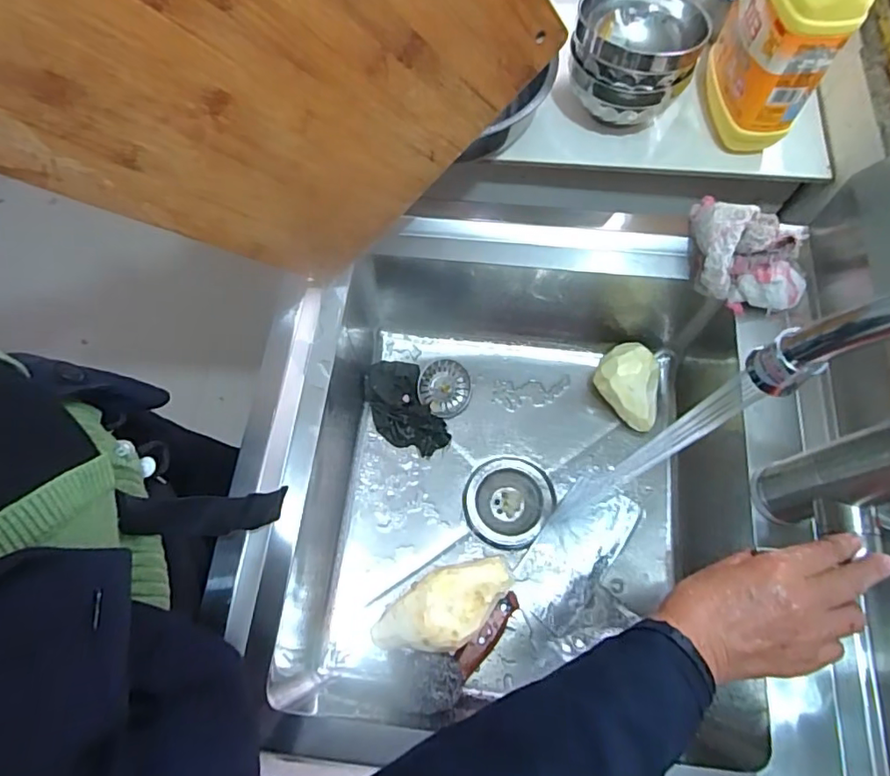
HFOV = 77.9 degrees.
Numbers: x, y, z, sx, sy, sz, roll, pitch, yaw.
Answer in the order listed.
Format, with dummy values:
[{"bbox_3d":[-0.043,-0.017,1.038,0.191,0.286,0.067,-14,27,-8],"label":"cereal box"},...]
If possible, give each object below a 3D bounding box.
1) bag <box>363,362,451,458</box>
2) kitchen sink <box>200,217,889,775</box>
[{"bbox_3d":[-0.054,0.027,0.710,0.078,0.045,0.125,-25,70,-8],"label":"bag"},{"bbox_3d":[0.070,0.102,0.600,0.531,0.200,0.536,4,68,3],"label":"kitchen sink"}]

